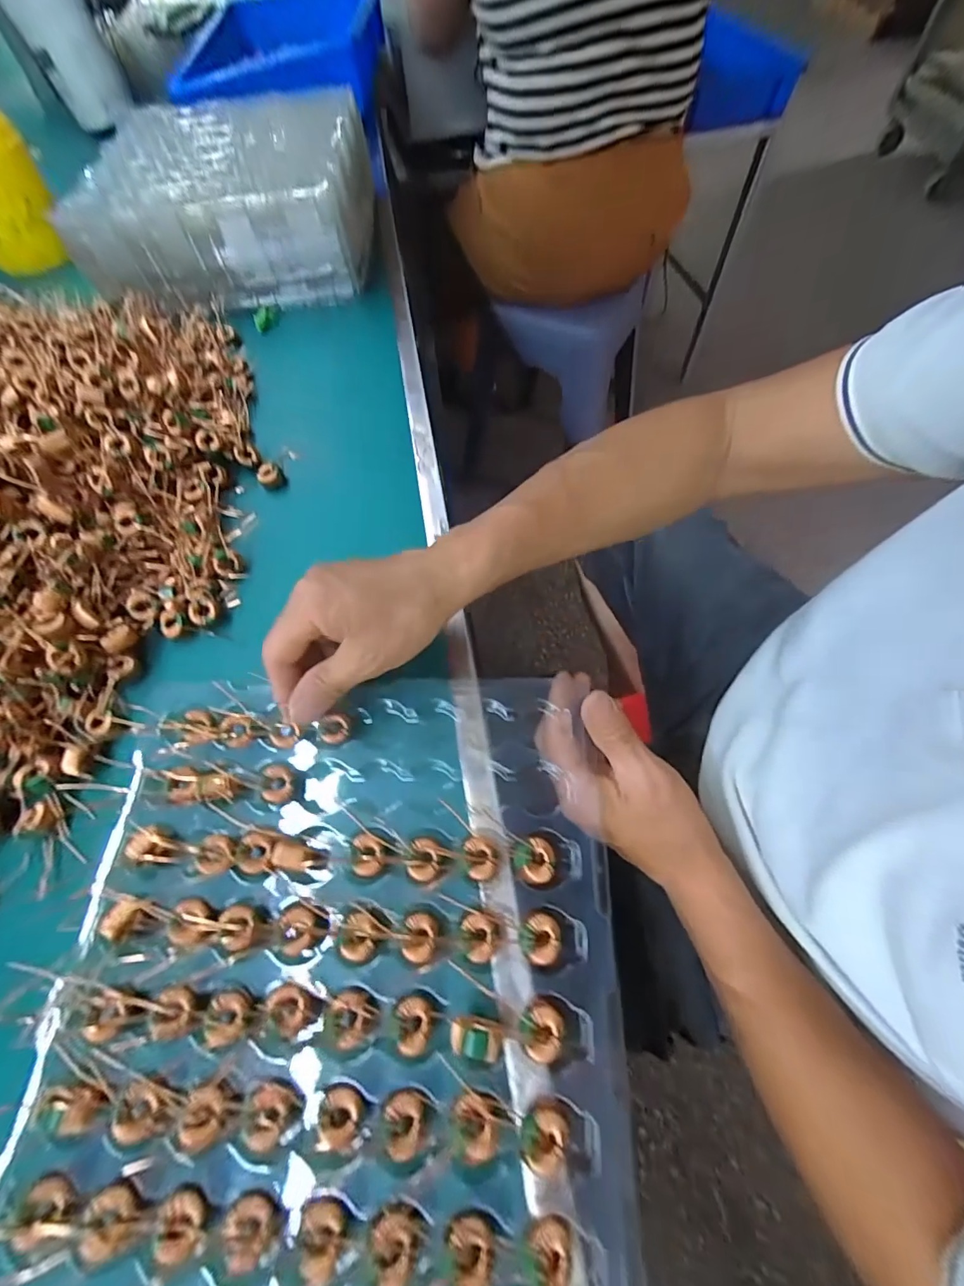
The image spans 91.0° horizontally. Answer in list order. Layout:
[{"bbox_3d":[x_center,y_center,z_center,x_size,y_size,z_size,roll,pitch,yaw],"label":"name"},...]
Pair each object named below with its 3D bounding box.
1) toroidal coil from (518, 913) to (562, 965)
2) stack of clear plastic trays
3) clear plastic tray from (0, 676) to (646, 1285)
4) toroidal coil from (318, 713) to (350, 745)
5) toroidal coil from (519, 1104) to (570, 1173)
[{"bbox_3d":[0.030,0.151,0.243,0.021,0.011,0.021,-1,63,3],"label":"toroidal coil"},{"bbox_3d":[-0.279,-0.522,0.558,0.285,0.091,0.294,-1,63,3],"label":"stack of clear plastic trays"},{"bbox_3d":[-0.076,0.155,0.250,0.280,0.021,0.282,-1,63,3],"label":"clear plastic tray"},{"bbox_3d":[-0.093,0.054,0.298,0.016,0.010,0.018,20,66,13],"label":"toroidal coil"},{"bbox_3d":[0.026,0.216,0.207,0.019,0.007,0.022,35,70,19],"label":"toroidal coil"}]

